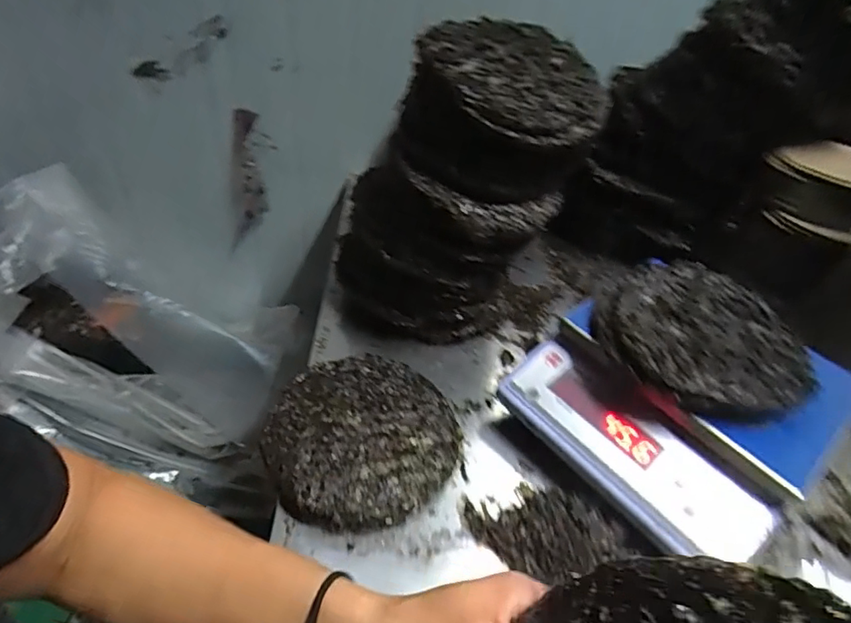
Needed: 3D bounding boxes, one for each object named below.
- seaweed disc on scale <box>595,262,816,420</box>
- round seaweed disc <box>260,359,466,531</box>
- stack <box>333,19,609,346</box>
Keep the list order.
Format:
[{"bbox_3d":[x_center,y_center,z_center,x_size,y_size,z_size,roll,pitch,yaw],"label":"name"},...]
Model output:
[{"bbox_3d":[0.300,0.022,0.567,0.196,0.038,0.202,4,42,-4],"label":"seaweed disc on scale"},{"bbox_3d":[-0.068,0.133,0.572,0.203,0.030,0.199,4,42,-4],"label":"round seaweed disc"},{"bbox_3d":[0.046,-0.137,0.656,0.255,0.333,0.201,15,43,9],"label":"stack"}]

